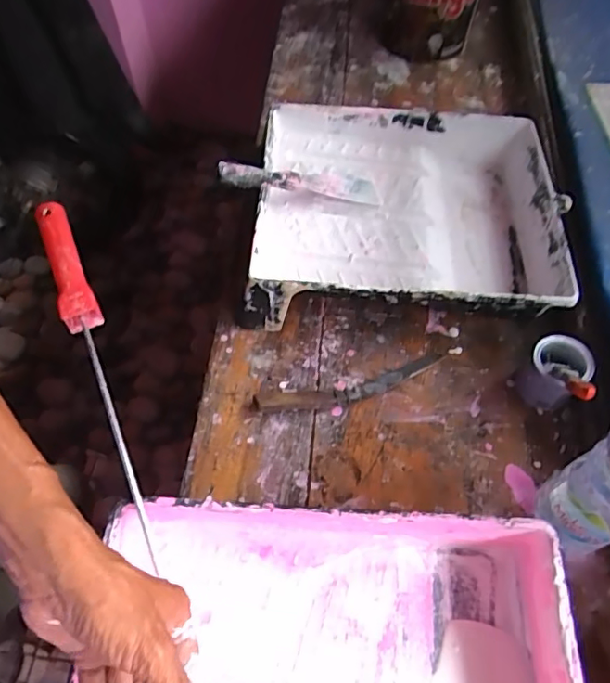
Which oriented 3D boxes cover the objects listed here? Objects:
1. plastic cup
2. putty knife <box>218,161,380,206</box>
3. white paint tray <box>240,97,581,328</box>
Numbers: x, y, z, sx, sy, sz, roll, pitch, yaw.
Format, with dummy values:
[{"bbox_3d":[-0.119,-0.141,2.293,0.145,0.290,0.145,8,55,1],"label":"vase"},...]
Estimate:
[{"bbox_3d":[0.255,0.030,0.552,0.058,0.069,0.054,0,58,0],"label":"plastic cup"},{"bbox_3d":[-0.003,-0.187,0.638,0.198,0.019,0.038,-1,55,-27],"label":"putty knife"},{"bbox_3d":[0.122,-0.162,0.659,0.344,0.074,0.309,1,58,1],"label":"white paint tray"}]

